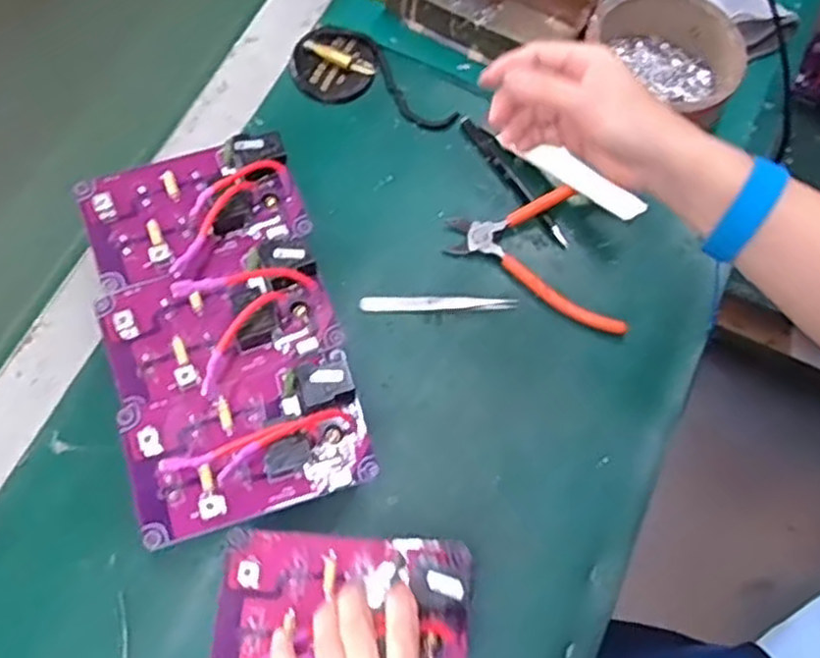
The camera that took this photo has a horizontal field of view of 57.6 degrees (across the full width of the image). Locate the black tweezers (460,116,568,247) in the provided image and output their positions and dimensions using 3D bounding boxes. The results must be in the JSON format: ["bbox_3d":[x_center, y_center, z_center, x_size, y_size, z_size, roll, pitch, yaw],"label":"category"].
[{"bbox_3d":[0.083,-0.118,0.590,0.014,0.010,0.131,-33,74,-14],"label":"black tweezers"}]

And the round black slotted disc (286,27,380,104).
[{"bbox_3d":[-0.063,-0.220,0.618,0.072,0.016,0.060,-4,69,-4],"label":"round black slotted disc"}]

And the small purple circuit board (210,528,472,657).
[{"bbox_3d":[-0.036,0.154,0.406,0.138,0.023,0.085,5,69,-1],"label":"small purple circuit board"}]

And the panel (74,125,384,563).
[{"bbox_3d":[-0.119,-0.009,0.460,0.138,0.038,0.247,-15,70,-8],"label":"panel"}]

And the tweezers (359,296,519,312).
[{"bbox_3d":[0.021,-0.019,0.551,0.113,0.006,0.013,0,69,-2],"label":"tweezers"}]

